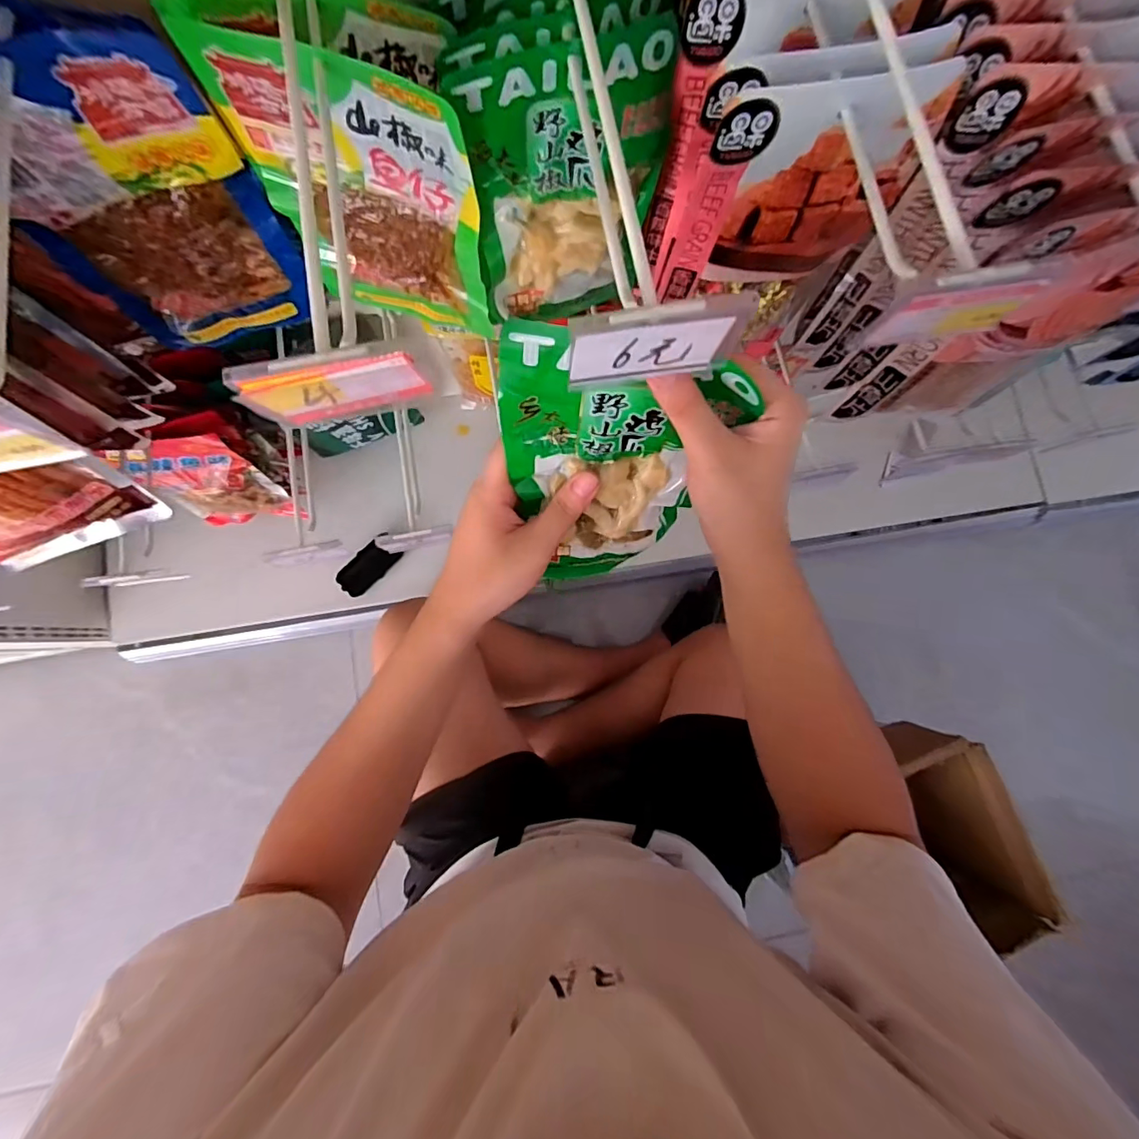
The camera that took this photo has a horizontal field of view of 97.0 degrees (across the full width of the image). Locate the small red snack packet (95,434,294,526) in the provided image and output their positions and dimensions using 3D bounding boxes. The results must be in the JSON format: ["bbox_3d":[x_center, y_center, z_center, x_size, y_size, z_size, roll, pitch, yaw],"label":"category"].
[{"bbox_3d":[-0.474,-0.110,0.686,0.146,0.253,0.042,-10,74,-16],"label":"small red snack packet"}]

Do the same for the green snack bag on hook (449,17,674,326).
[{"bbox_3d":[-0.003,-0.269,0.372,0.140,0.199,0.040,-21,84,-5],"label":"green snack bag on hook"}]

